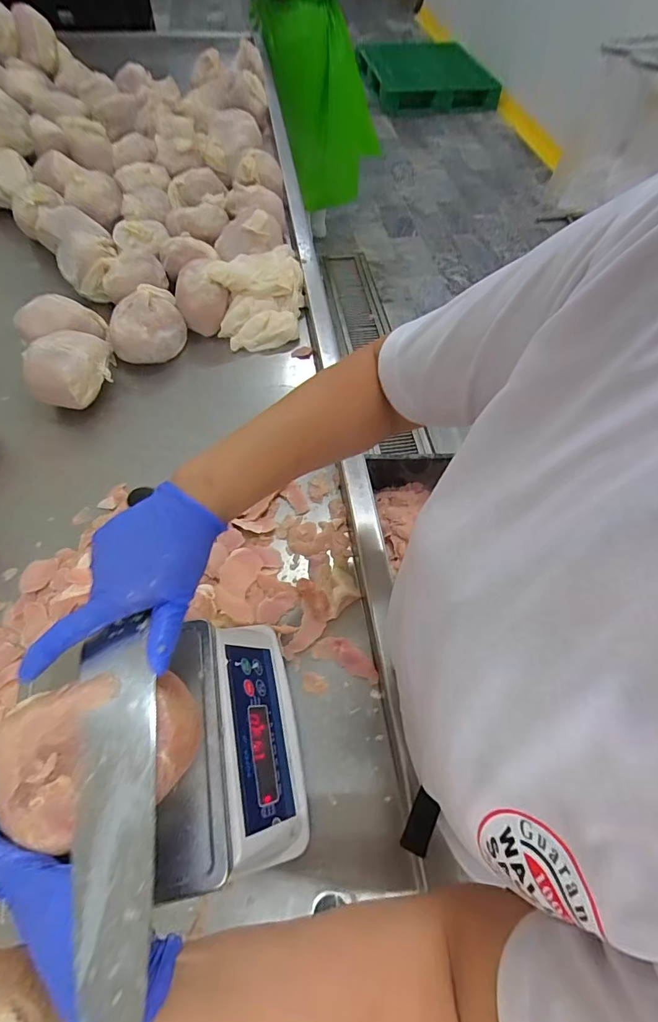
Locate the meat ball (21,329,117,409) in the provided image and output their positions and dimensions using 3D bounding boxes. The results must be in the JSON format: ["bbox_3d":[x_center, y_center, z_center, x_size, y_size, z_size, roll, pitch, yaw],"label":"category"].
[{"bbox_3d":[-0.436,-0.243,0.740,0.089,0.098,0.155,40,66,19],"label":"meat ball"}]

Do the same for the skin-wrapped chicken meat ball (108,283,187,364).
[{"bbox_3d":[-0.343,-0.350,0.805,0.135,0.088,0.100,-12,61,-8],"label":"skin-wrapped chicken meat ball"}]

